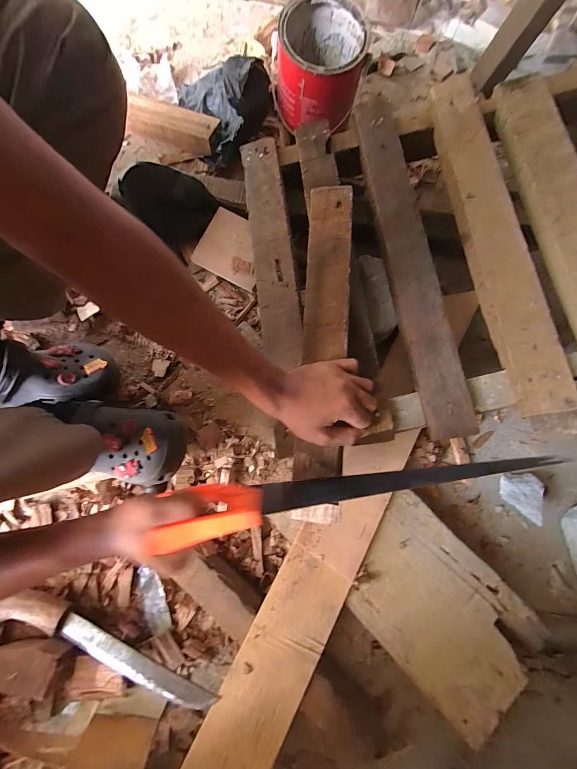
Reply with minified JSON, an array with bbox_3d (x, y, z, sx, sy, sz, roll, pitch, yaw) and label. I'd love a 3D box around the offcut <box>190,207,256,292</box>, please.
[{"bbox_3d":[-0.099,-0.248,0.551,0.120,0.011,0.112,27,89,1],"label":"offcut"}]

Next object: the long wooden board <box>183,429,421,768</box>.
[{"bbox_3d":[0.011,0.331,0.415,0.104,0.021,0.607,29,78,5],"label":"long wooden board"}]

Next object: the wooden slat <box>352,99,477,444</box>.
[{"bbox_3d":[0.169,-0.198,0.444,0.055,0.035,0.547,-7,78,-3],"label":"wooden slat"}]

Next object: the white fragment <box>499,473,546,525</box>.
[{"bbox_3d":[0.377,0.179,0.489,0.056,0.032,0.070,18,77,3],"label":"white fragment"}]

